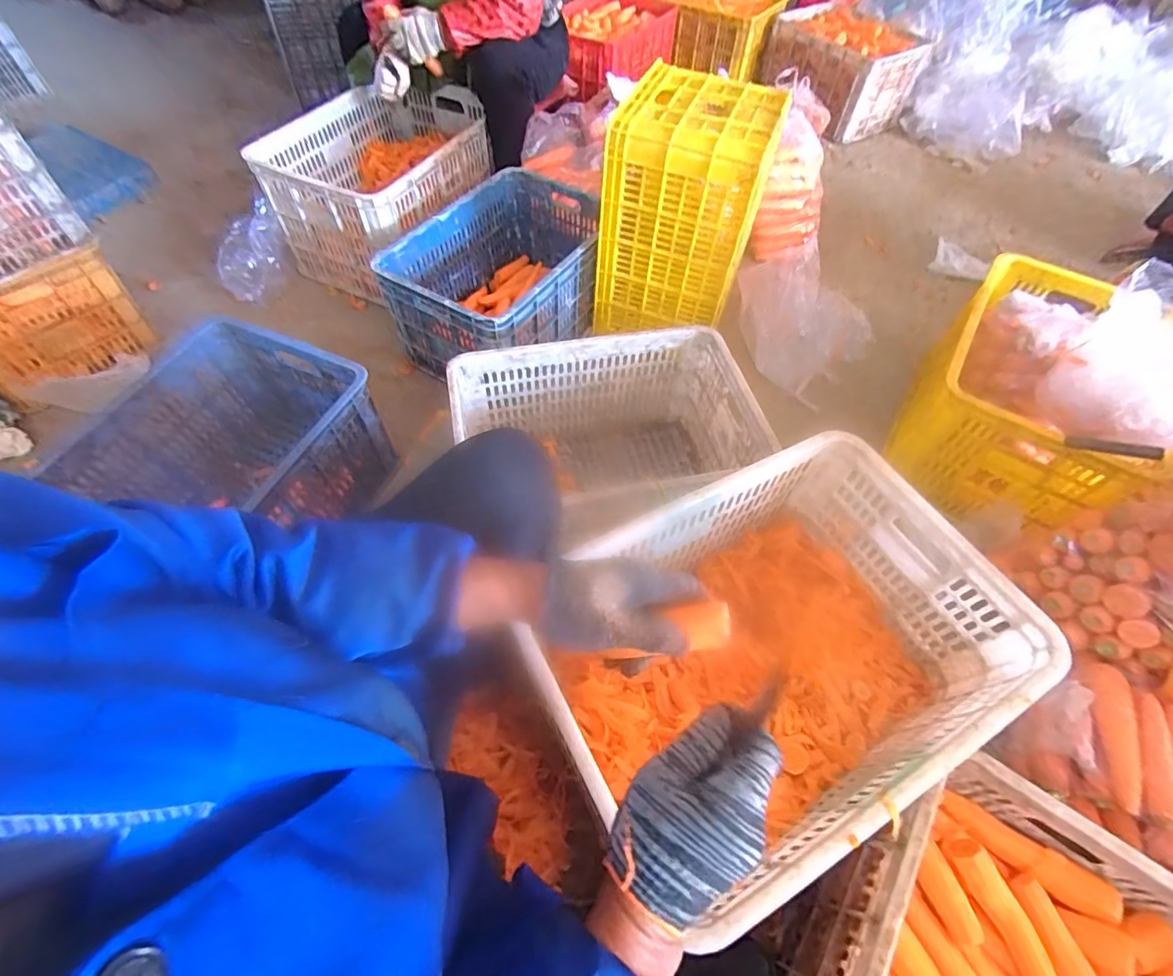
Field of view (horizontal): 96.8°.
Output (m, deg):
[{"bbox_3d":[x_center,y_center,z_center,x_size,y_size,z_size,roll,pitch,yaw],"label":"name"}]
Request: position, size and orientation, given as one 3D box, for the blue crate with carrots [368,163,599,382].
[{"bbox_3d":[-0.185,-0.529,1.314,0.391,0.241,0.559,29,61,17],"label":"blue crate with carrots"}]

